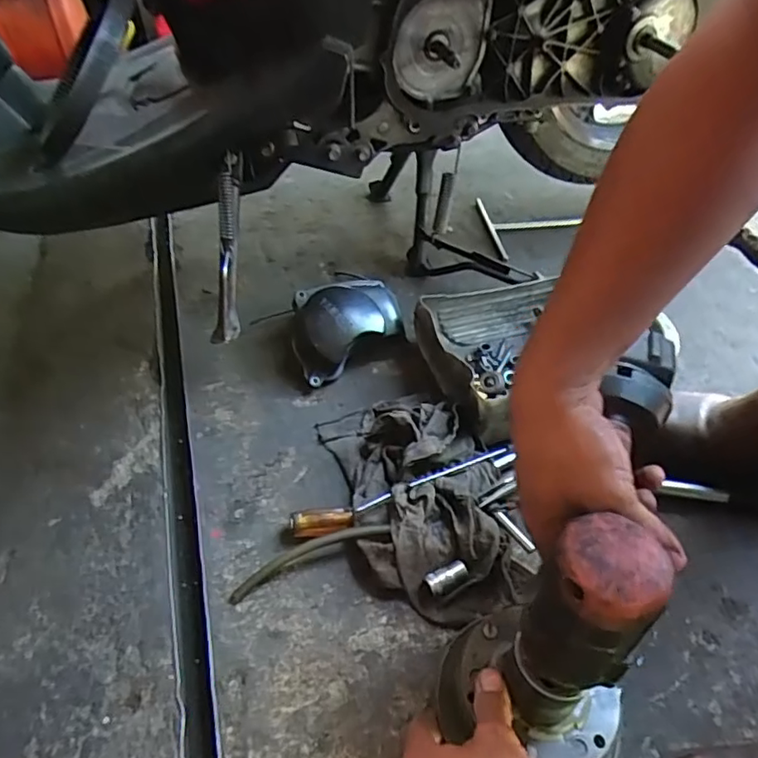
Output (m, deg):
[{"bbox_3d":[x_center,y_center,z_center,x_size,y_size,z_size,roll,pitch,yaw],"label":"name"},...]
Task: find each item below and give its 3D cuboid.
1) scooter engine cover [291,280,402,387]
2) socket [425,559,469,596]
[{"bbox_3d":[-0.039,-0.064,0.737,0.144,0.079,0.122,-13,46,-10],"label":"scooter engine cover"},{"bbox_3d":[0.063,0.182,0.525,0.040,0.016,0.022,-21,48,-20],"label":"socket"}]

